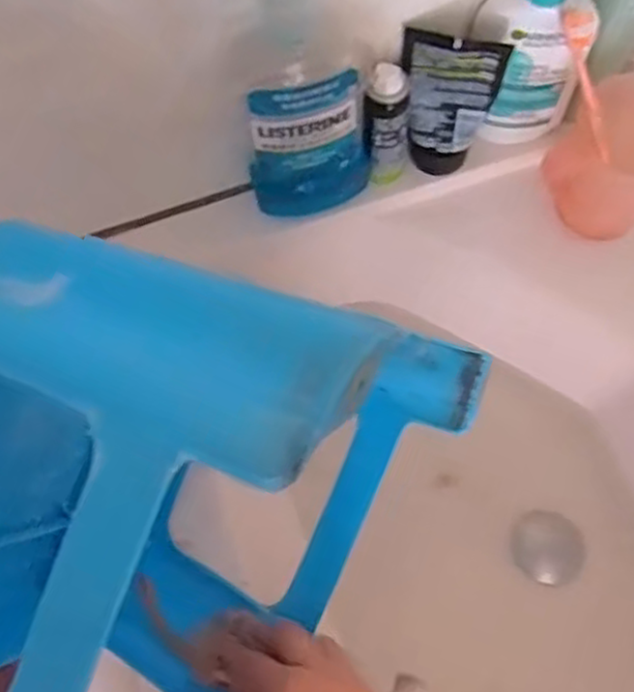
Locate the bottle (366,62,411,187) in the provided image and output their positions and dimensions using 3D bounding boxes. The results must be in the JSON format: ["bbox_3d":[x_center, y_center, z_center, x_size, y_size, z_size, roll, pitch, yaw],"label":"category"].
[{"bbox_3d":[0.053,-0.162,0.546,0.031,0.104,0.027,6,69,4],"label":"bottle"}]

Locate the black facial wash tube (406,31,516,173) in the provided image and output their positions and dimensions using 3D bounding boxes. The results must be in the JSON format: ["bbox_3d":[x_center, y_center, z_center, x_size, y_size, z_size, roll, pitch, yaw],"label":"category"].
[{"bbox_3d":[0.097,-0.176,0.542,0.070,0.120,0.029,7,69,5],"label":"black facial wash tube"}]

